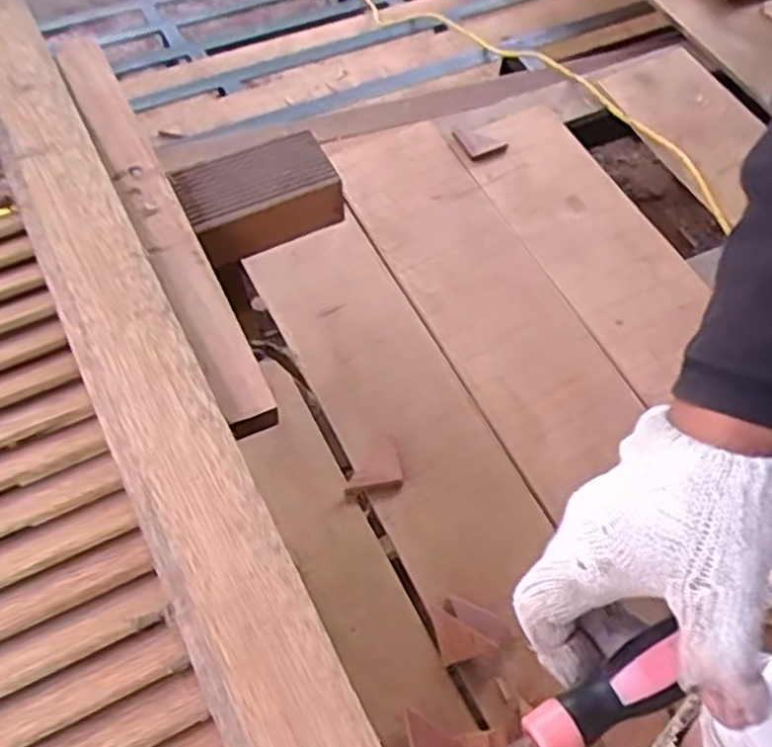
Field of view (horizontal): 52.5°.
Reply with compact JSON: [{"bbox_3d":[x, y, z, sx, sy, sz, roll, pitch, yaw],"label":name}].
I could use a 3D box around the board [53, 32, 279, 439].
[{"bbox_3d":[-0.155,-0.109,0.526,0.033,0.020,0.347,-24,64,-15],"label":"board"}]

